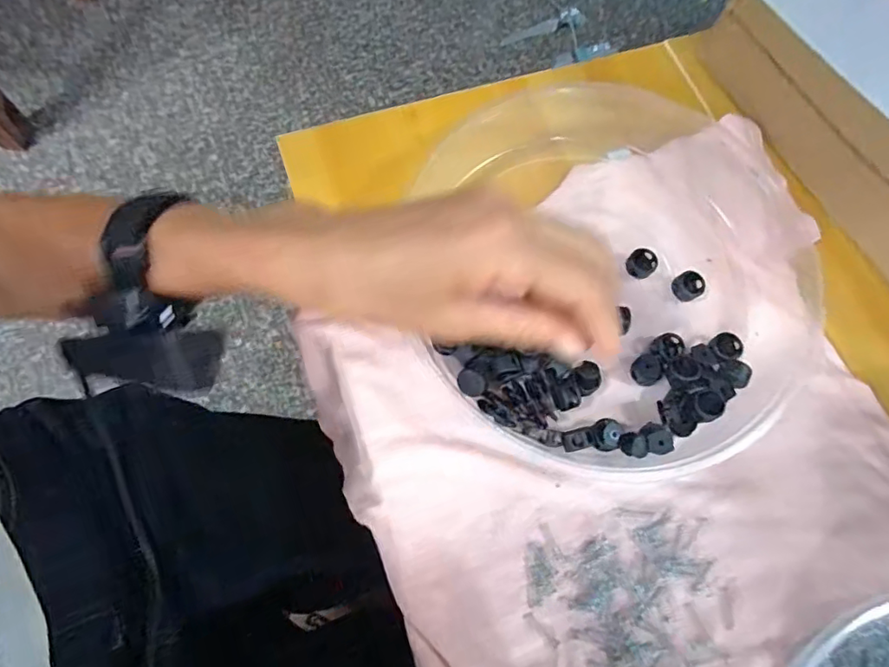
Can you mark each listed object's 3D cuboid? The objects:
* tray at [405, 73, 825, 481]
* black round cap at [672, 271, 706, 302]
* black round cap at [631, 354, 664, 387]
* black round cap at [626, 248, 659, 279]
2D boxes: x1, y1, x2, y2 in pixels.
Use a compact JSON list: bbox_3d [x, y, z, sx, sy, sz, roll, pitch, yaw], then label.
[{"bbox_3d":[0.112,-0.043,0.319,0.234,0.035,0.241,1,71,-2],"label":"tray"},{"bbox_3d":[0.150,-0.029,0.322,0.018,0.009,0.016,-33,76,-13],"label":"black round cap"},{"bbox_3d":[0.116,0.021,0.304,0.017,0.008,0.017,1,71,-2],"label":"black round cap"},{"bbox_3d":[0.122,-0.043,0.326,0.017,0.009,0.017,39,74,10],"label":"black round cap"}]

